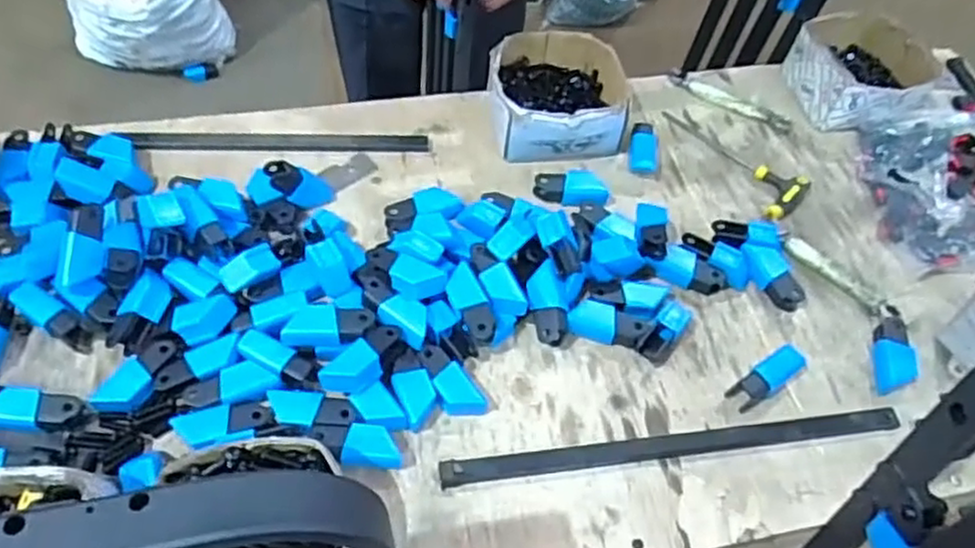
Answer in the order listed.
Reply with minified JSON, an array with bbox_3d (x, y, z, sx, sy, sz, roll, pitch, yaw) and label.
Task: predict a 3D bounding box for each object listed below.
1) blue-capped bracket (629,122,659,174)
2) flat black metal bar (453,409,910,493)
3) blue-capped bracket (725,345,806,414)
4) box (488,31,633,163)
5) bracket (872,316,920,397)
[{"bbox_3d":[0.196,-0.155,0.898,0.033,0.030,0.076,6,55,-1],"label":"blue-capped bracket"},{"bbox_3d":[0.183,0.162,0.682,0.448,0.012,0.026,-5,56,-8],"label":"flat black metal bar"},{"bbox_3d":[0.282,0.106,0.723,0.088,0.033,0.029,-30,63,-23],"label":"blue-capped bracket"},{"bbox_3d":[0.087,-0.224,0.915,0.172,0.077,0.177,1,56,-4],"label":"box"},{"bbox_3d":[0.422,0.082,0.749,0.035,0.031,0.091,12,56,3],"label":"bracket"}]

